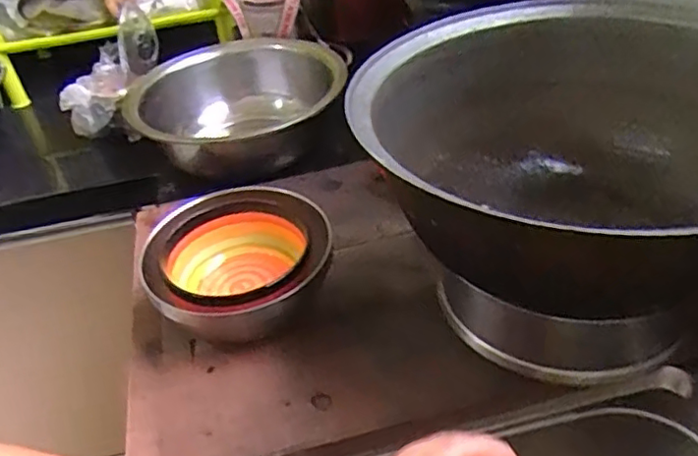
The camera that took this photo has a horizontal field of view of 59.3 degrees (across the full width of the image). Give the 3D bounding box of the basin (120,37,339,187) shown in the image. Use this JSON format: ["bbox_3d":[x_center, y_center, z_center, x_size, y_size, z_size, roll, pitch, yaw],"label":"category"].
[{"bbox_3d":[-0.169,-0.173,0.885,0.286,0.096,0.277,-5,39,4],"label":"basin"}]

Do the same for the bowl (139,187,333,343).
[{"bbox_3d":[-0.100,0.043,0.590,0.162,0.079,0.169,-5,39,4],"label":"bowl"}]

